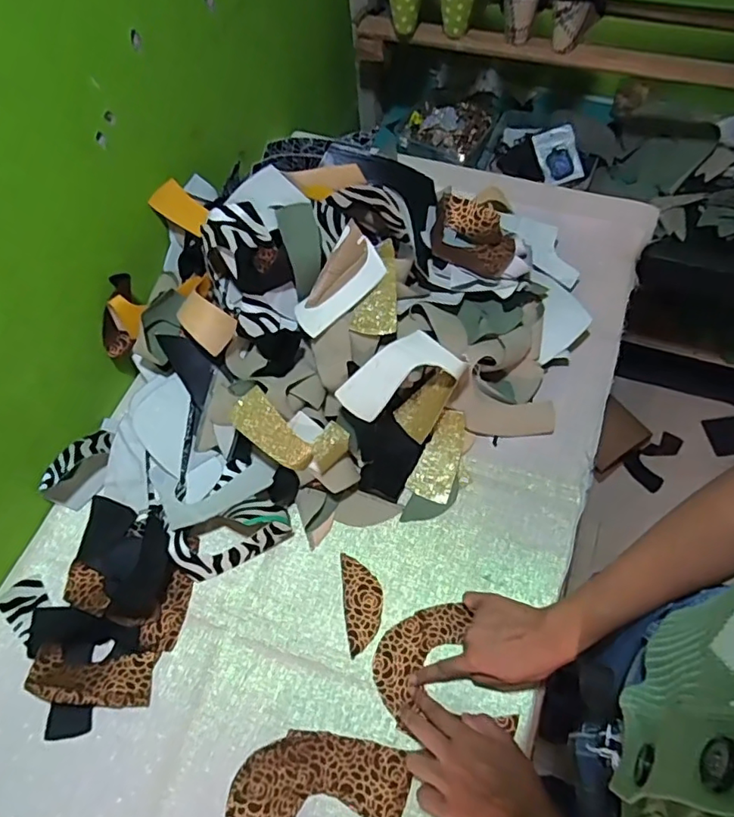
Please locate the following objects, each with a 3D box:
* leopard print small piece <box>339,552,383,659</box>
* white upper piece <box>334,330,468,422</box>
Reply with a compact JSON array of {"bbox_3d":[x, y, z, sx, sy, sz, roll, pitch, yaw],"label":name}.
[{"bbox_3d":[-0.005,0.214,0.616,0.043,0.004,0.102,-7,62,-1],"label":"leopard print small piece"},{"bbox_3d":[0.035,-0.040,0.628,0.139,0.017,0.064,-26,97,4],"label":"white upper piece"}]

